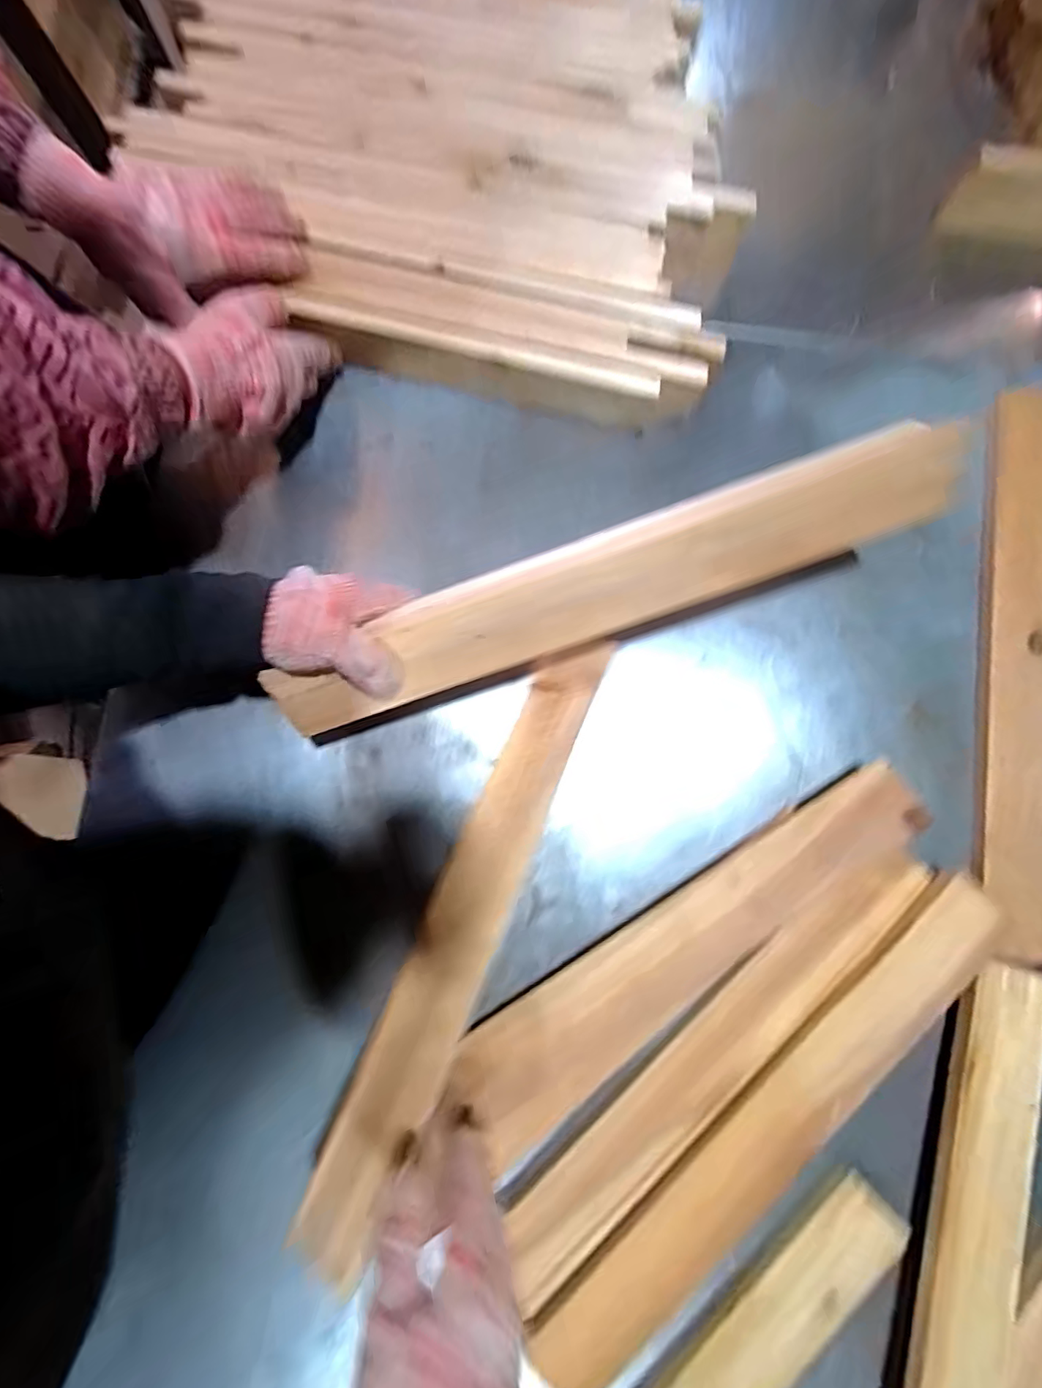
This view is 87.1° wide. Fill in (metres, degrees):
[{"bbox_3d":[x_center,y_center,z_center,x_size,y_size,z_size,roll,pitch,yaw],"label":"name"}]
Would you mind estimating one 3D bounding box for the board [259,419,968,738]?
[{"bbox_3d":[0.059,-0.072,0.377,0.466,0.024,0.069,-20,123,4],"label":"board"}]

